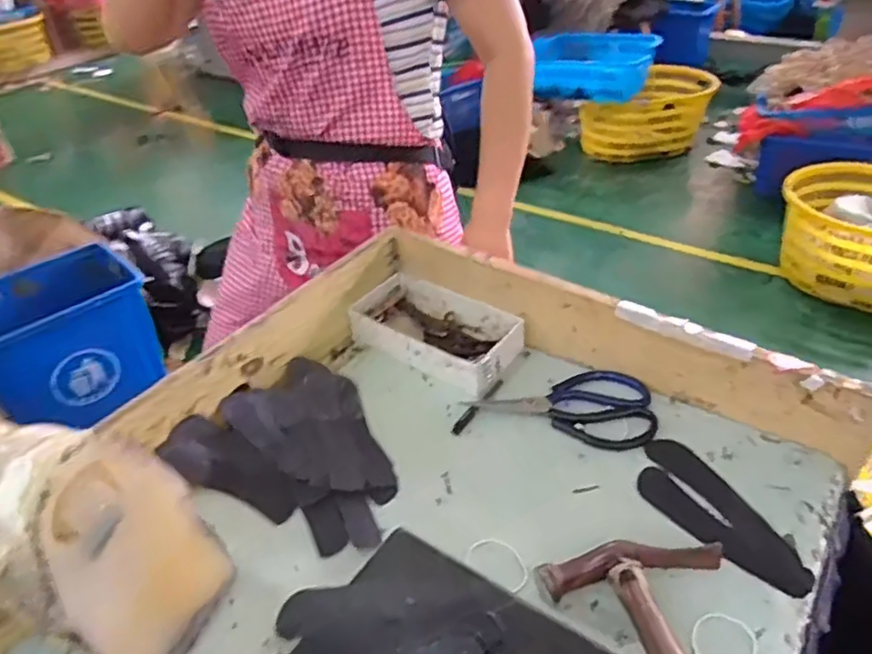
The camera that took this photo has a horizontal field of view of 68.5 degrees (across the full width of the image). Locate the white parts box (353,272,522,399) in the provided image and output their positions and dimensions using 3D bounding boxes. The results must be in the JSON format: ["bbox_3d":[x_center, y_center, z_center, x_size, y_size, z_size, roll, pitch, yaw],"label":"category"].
[{"bbox_3d":[-0.001,0.004,0.745,0.200,0.044,0.110,22,45,31],"label":"white parts box"}]

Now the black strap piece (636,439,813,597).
[{"bbox_3d":[0.241,0.163,0.560,0.074,0.007,0.170,-17,39,-15],"label":"black strap piece"}]

